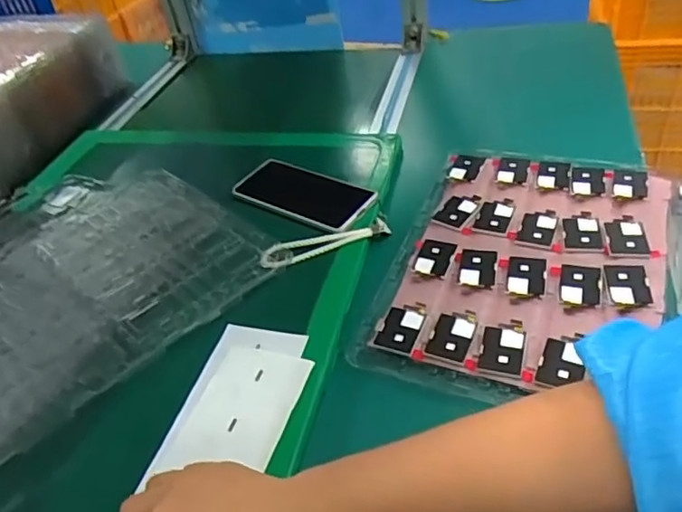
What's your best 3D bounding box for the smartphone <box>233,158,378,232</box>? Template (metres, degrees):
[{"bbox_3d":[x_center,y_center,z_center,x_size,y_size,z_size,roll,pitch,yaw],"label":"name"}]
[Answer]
[{"bbox_3d":[-0.039,-0.076,0.643,0.151,0.013,0.079,23,51,32],"label":"smartphone"}]

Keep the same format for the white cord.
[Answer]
[{"bbox_3d":[-0.014,-0.016,0.593,0.140,0.010,0.024,-19,42,-11],"label":"white cord"}]

